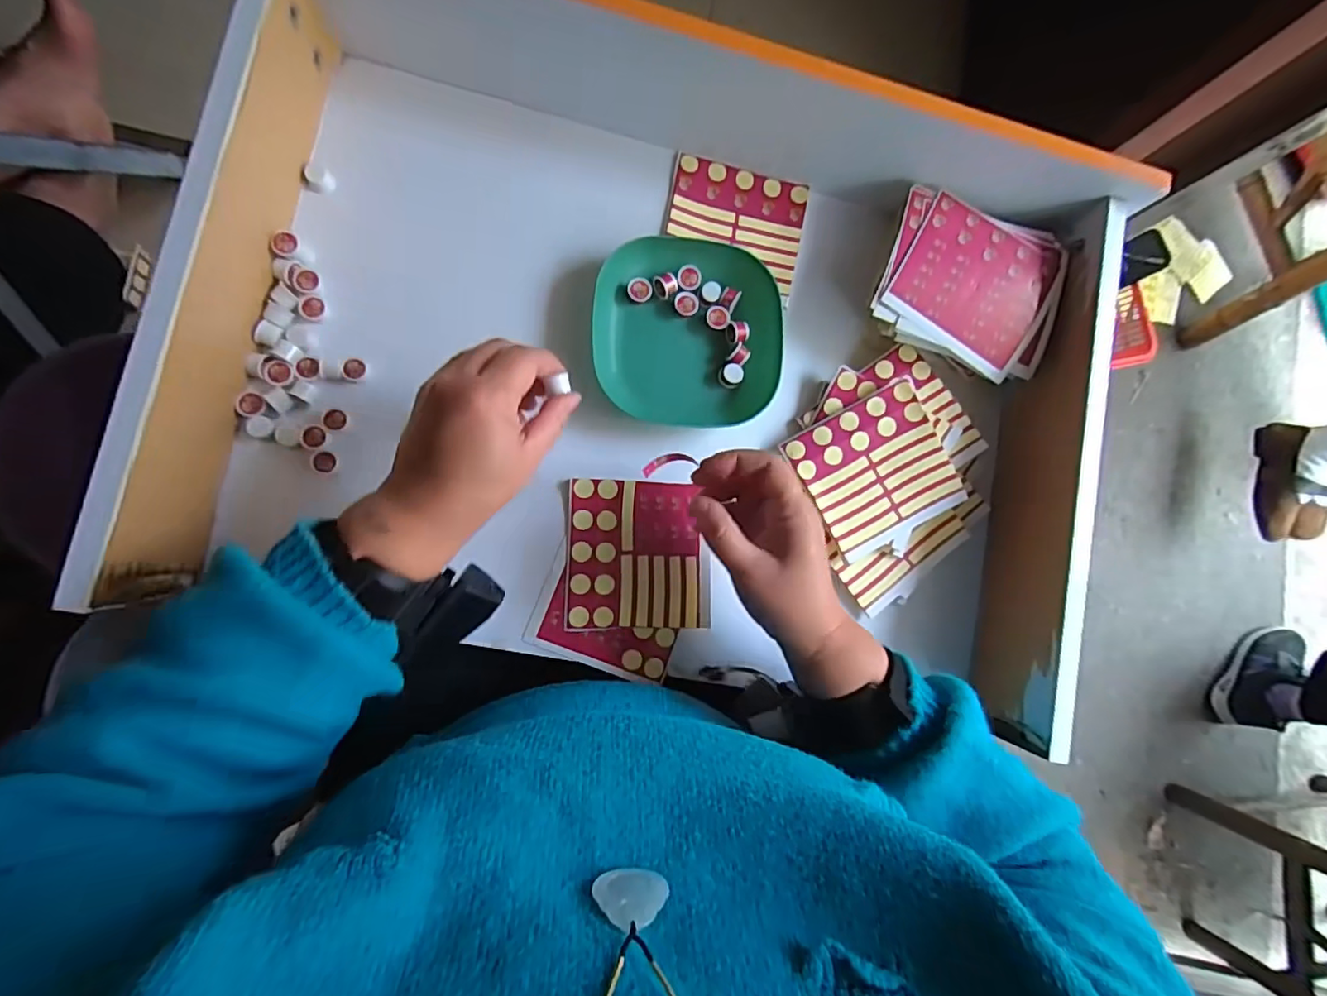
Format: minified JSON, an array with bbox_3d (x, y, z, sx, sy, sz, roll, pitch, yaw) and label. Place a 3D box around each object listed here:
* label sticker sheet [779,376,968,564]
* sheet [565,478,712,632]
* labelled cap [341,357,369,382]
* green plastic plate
[{"bbox_3d":[0.162,-0.019,0.421,0.106,0.007,0.107,-30,91,0],"label":"label sticker sheet"},{"bbox_3d":[-0.017,0.040,0.403,0.101,0.009,0.103,2,86,-9],"label":"sheet"},{"bbox_3d":[-0.208,-0.086,0.377,0.015,0.005,0.014,1,86,-9],"label":"labelled cap"},{"bbox_3d":[0.018,-0.124,0.415,0.134,0.026,0.135,0,86,-9],"label":"green plastic plate"}]

